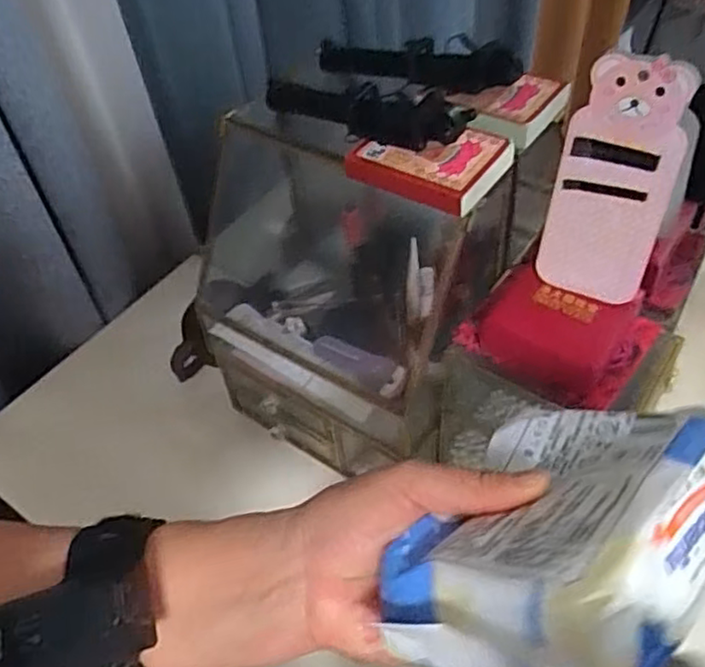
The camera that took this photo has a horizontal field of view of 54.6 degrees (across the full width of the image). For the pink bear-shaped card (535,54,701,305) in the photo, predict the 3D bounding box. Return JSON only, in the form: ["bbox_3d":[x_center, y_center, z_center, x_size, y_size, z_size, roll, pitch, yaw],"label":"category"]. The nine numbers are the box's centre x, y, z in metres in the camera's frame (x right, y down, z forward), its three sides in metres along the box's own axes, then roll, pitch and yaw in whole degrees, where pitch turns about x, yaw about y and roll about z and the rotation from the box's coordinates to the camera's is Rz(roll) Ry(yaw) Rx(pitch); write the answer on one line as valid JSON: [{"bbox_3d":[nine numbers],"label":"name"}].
[{"bbox_3d":[0.175,-0.098,0.461,0.074,0.165,0.006,21,40,22],"label":"pink bear-shaped card"}]

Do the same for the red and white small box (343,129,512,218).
[{"bbox_3d":[0.054,-0.127,0.503,0.104,0.023,0.070,22,55,22],"label":"red and white small box"}]

